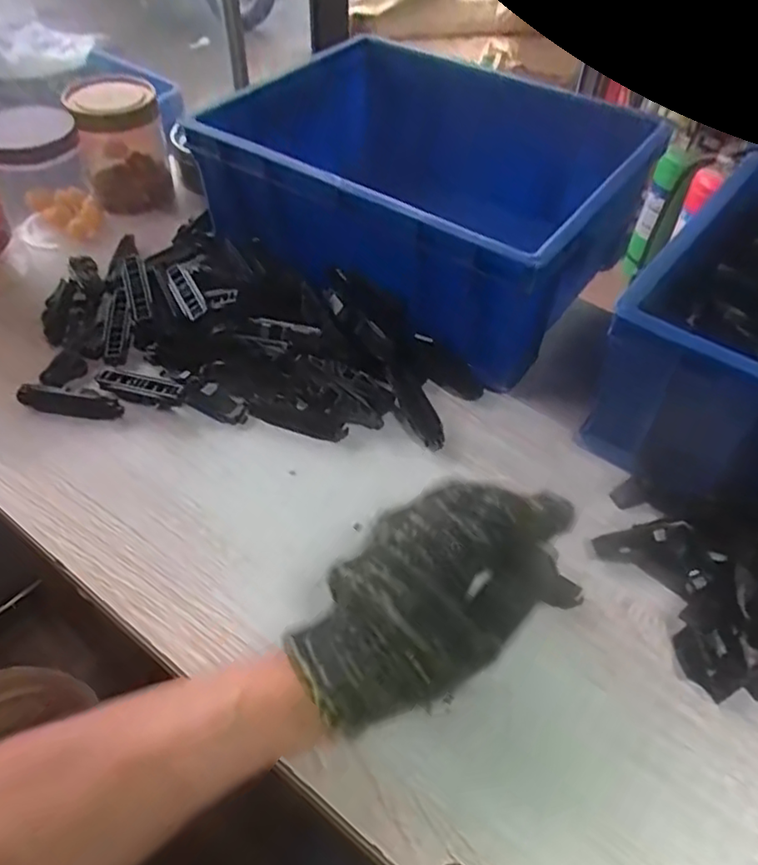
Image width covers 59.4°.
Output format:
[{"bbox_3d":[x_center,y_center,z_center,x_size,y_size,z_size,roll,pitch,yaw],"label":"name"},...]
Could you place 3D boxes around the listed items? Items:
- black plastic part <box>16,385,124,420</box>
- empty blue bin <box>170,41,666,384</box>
[{"bbox_3d":[-0.231,-0.023,0.499,0.072,0.014,0.018,9,49,-14],"label":"black plastic part"},{"bbox_3d":[0.042,-0.212,0.611,0.331,0.140,0.261,30,56,22],"label":"empty blue bin"}]

